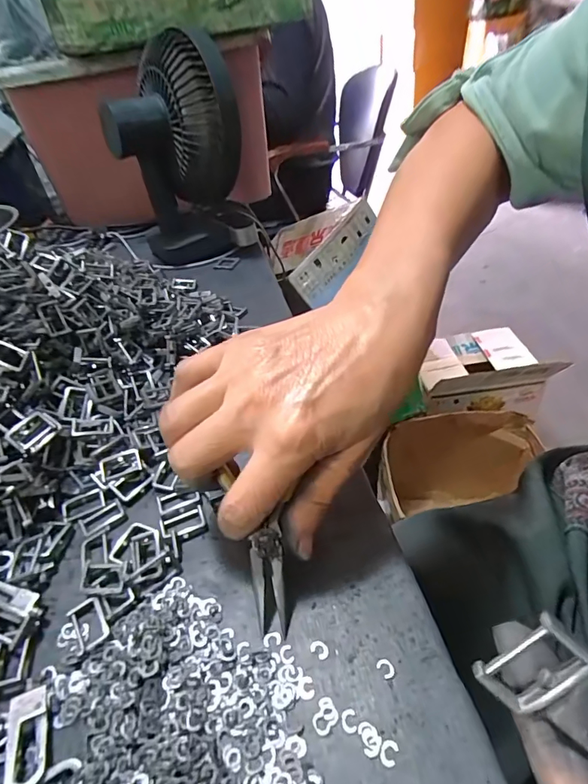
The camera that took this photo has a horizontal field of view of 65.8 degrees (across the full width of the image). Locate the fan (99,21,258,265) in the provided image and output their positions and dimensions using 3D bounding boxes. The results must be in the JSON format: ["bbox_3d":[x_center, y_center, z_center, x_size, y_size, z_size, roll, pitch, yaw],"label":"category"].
[{"bbox_3d":[-0.120,-0.269,0.522,0.120,0.216,0.183,-6,40,3],"label":"fan"}]

